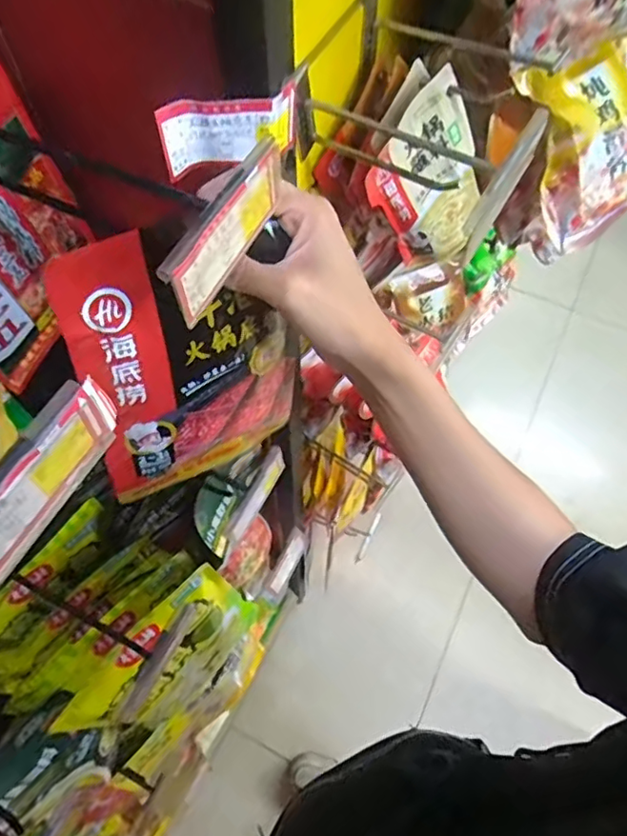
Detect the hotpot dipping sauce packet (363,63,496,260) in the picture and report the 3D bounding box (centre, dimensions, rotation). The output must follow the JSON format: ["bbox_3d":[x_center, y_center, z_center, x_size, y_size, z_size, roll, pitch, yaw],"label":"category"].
[{"bbox_3d":[0.112,-0.209,0.517,0.104,0.144,0.013,-43,47,17],"label":"hotpot dipping sauce packet"}]

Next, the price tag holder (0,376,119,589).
[{"bbox_3d":[-0.114,0.032,0.223,0.008,0.050,0.106,26,64,12],"label":"price tag holder"}]

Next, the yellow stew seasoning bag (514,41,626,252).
[{"bbox_3d":[0.257,-0.254,0.536,0.121,0.165,0.023,-36,26,-2],"label":"yellow stew seasoning bag"}]

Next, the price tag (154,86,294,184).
[{"bbox_3d":[-0.045,-0.161,0.322,0.080,0.038,0.013,-22,65,-13],"label":"price tag"}]

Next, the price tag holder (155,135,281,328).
[{"bbox_3d":[-0.042,-0.095,0.291,0.008,0.045,0.100,24,66,11],"label":"price tag holder"}]

